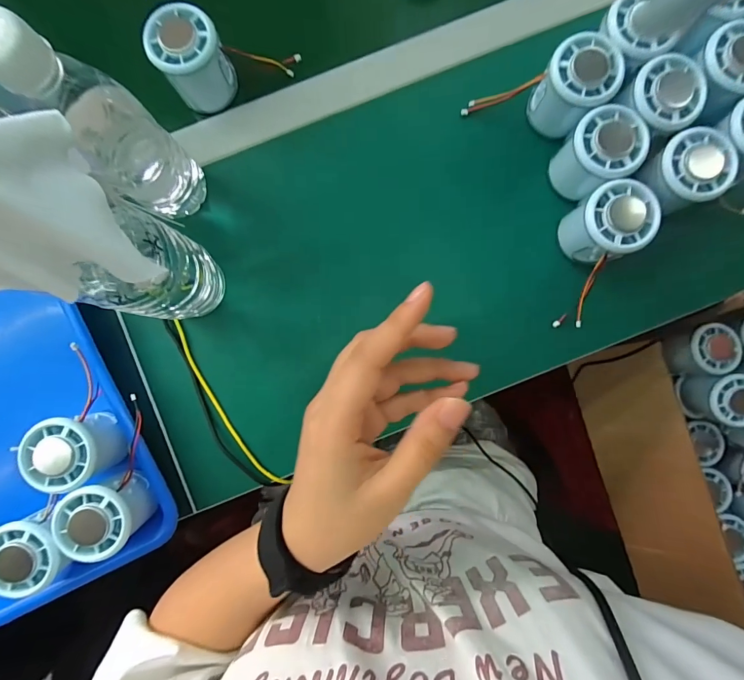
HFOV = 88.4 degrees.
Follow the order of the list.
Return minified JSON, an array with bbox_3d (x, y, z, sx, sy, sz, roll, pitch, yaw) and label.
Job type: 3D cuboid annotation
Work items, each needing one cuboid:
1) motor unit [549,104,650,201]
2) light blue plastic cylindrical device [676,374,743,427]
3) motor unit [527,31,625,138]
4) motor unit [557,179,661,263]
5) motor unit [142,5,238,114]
[{"bbox_3d":[0.190,-0.157,0.326,0.057,0.050,0.055,0,88,0],"label":"motor unit"},{"bbox_3d":[0.405,0.068,0.451,0.054,0.074,0.053,0,88,0],"label":"light blue plastic cylindrical device"},{"bbox_3d":[0.171,-0.215,0.327,0.055,0.053,0.050,0,88,0],"label":"motor unit"},{"bbox_3d":[0.196,-0.097,0.321,0.056,0.049,0.055,0,88,0],"label":"motor unit"},{"bbox_3d":[-0.156,-0.243,0.338,0.059,0.066,0.053,-32,88,-1],"label":"motor unit"}]

